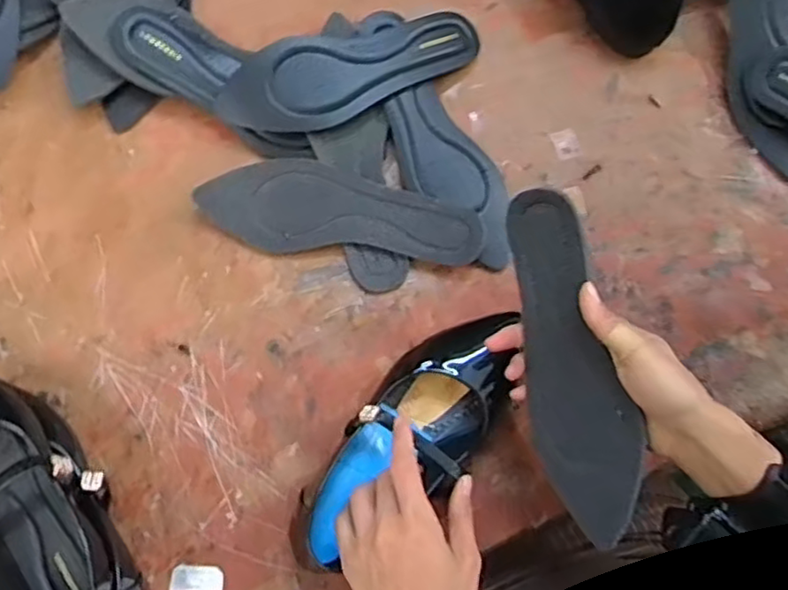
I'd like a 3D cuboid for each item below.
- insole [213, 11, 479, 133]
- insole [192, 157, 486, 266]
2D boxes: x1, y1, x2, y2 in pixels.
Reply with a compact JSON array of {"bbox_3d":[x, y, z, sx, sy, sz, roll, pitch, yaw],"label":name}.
[{"bbox_3d":[-0.034,-0.191,0.566,0.225,0.021,0.075,-17,80,-4],"label":"insole"},{"bbox_3d":[-0.043,-0.072,0.552,0.227,0.026,0.075,5,79,0],"label":"insole"}]

